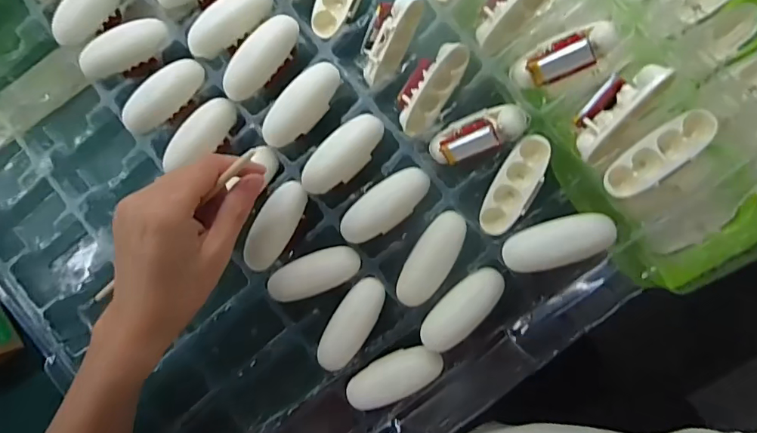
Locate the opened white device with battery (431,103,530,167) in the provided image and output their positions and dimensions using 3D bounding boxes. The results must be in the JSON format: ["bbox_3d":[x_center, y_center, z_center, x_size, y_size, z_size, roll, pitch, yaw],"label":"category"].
[{"bbox_3d":[0.063,-0.054,0.306,0.061,0.016,0.029,-22,66,10],"label":"opened white device with battery"}]

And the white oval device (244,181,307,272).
[{"bbox_3d":[-0.073,0.006,0.331,0.027,0.015,0.064,29,91,6],"label":"white oval device"}]

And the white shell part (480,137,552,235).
[{"bbox_3d":[0.086,-0.020,0.302,0.026,0.019,0.065,27,109,6],"label":"white shell part"}]

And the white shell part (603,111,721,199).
[{"bbox_3d":[0.158,-0.034,0.274,0.064,0.020,0.024,-38,85,4],"label":"white shell part"}]

